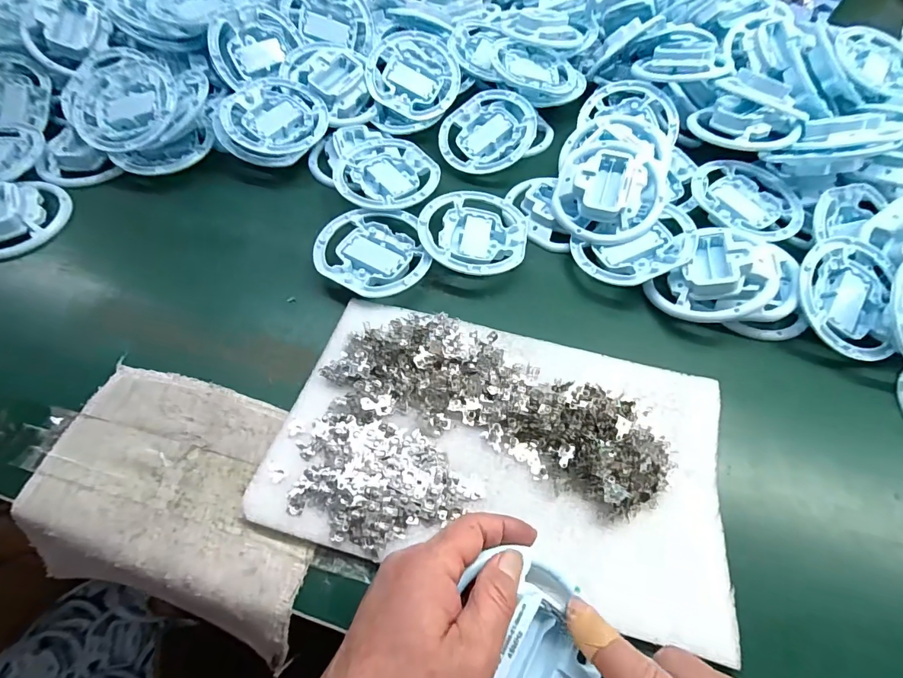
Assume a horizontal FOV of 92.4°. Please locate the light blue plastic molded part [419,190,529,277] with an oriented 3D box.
[{"bbox_3d":[0.020,-0.100,0.407,0.100,0.024,0.103,0,59,-1],"label":"light blue plastic molded part"}]

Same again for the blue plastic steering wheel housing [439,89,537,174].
[{"bbox_3d":[0.040,-0.229,0.482,0.103,0.028,0.104,-8,70,6],"label":"blue plastic steering wheel housing"}]

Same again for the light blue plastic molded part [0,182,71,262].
[{"bbox_3d":[-0.423,-0.117,0.410,0.074,0.024,0.099,35,69,13],"label":"light blue plastic molded part"}]

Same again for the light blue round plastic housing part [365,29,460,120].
[{"bbox_3d":[-0.044,-0.305,0.500,0.102,0.013,0.103,0,84,-4],"label":"light blue round plastic housing part"}]

